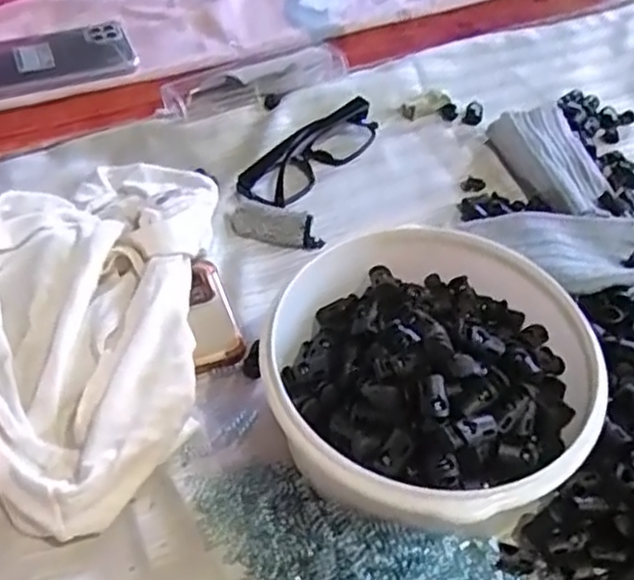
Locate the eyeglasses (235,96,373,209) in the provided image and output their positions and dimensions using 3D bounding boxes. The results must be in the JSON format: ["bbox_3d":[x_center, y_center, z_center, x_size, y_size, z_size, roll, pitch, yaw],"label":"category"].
[{"bbox_3d":[-0.001,-0.106,0.523,0.033,0.022,0.129,32,55,24],"label":"eyeglasses"}]

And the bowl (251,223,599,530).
[{"bbox_3d":[0.062,0.048,0.367,0.154,0.079,0.155,1,48,-1],"label":"bowl"}]

